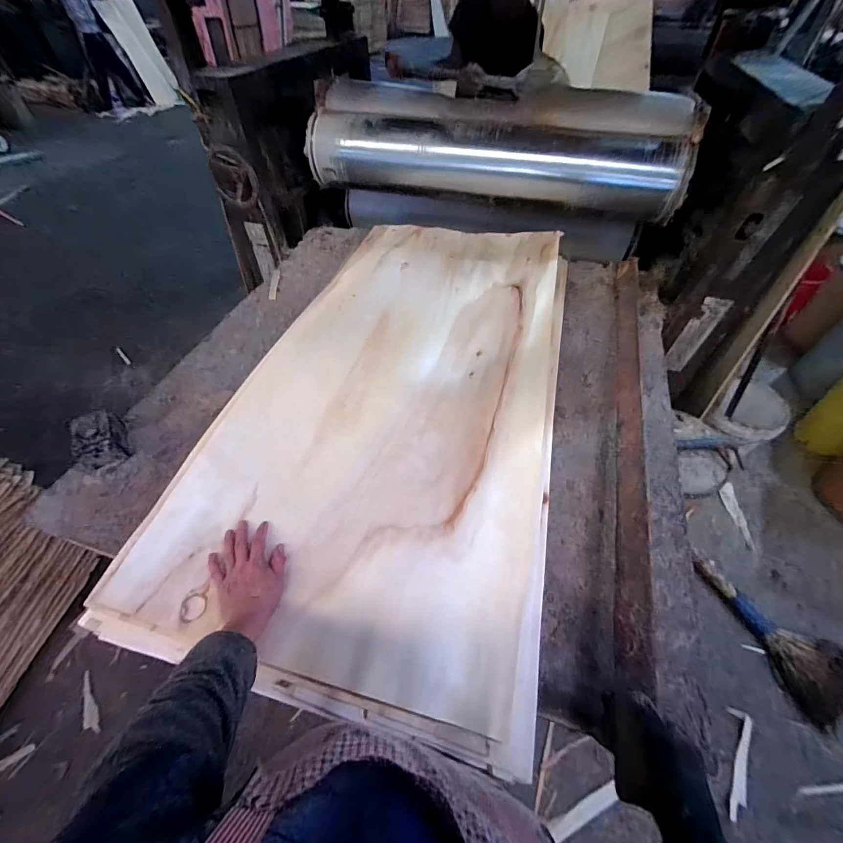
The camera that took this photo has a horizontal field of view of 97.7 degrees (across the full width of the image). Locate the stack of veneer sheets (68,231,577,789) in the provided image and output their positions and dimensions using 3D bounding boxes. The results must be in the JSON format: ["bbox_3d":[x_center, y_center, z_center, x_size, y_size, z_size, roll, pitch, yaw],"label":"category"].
[{"bbox_3d":[-0.037,-0.102,0.815,0.651,0.058,1.172,10,54,12],"label":"stack of veneer sheets"}]

